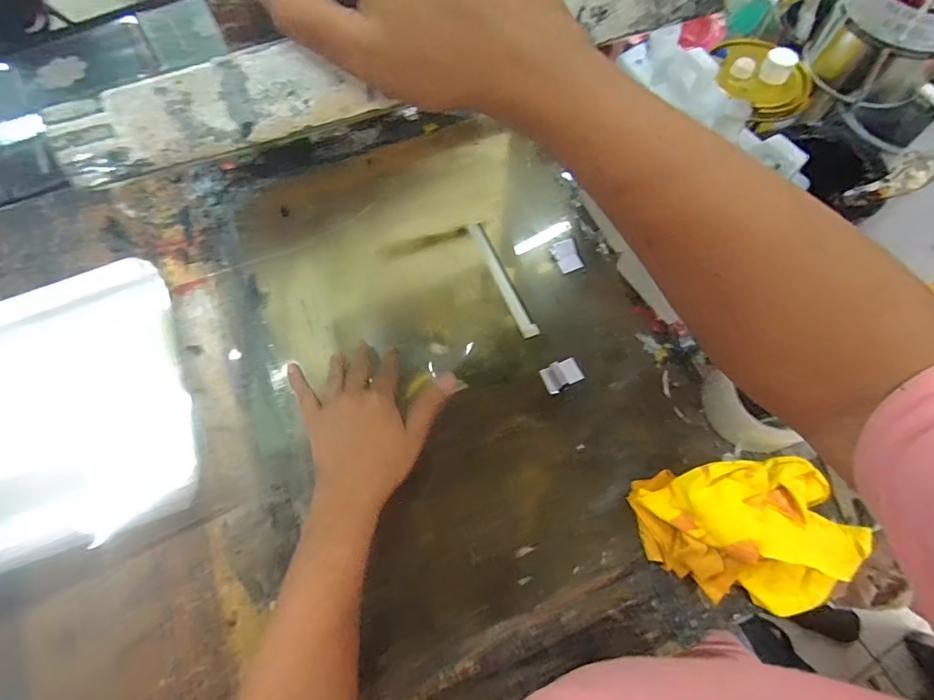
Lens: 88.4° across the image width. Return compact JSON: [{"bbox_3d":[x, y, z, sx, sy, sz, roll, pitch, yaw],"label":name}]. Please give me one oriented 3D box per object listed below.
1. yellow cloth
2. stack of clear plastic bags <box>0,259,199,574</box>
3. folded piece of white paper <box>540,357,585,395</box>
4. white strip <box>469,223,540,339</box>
[{"bbox_3d":[0.252,0.165,0.432,0.184,0.047,0.130,-6,66,-3],"label":"yellow cloth"},{"bbox_3d":[-0.479,0.079,0.469,0.373,0.051,0.290,-18,67,-8],"label":"stack of clear plastic bags"},{"bbox_3d":[0.102,0.026,0.513,0.041,0.015,0.029,-25,68,-11],"label":"folded piece of white paper"},{"bbox_3d":[0.041,-0.084,0.569,0.018,0.013,0.163,-20,68,-9],"label":"white strip"}]

